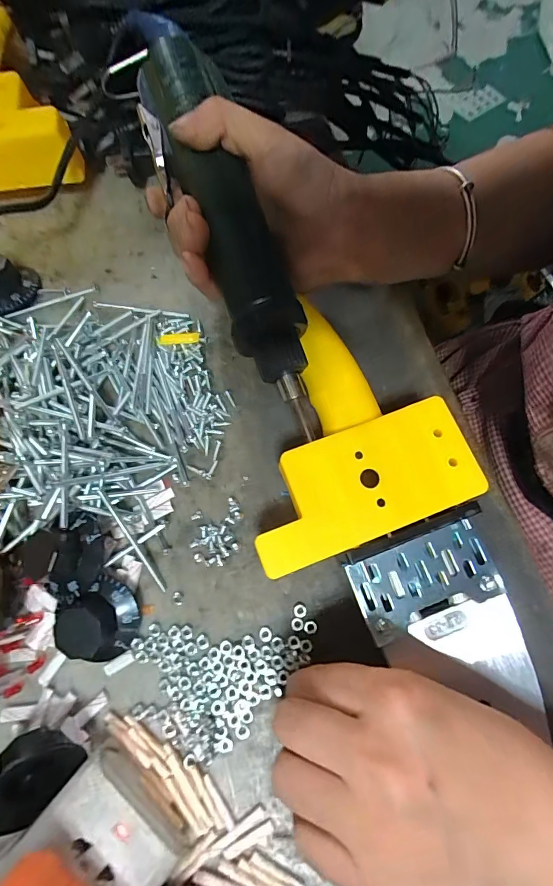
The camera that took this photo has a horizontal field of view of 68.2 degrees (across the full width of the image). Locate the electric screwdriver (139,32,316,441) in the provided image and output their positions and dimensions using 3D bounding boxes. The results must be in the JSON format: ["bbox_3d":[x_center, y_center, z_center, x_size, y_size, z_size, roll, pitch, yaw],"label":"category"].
[{"bbox_3d":[-0.021,-0.114,0.230,0.042,0.032,0.224,-20,87,-5],"label":"electric screwdriver"}]

